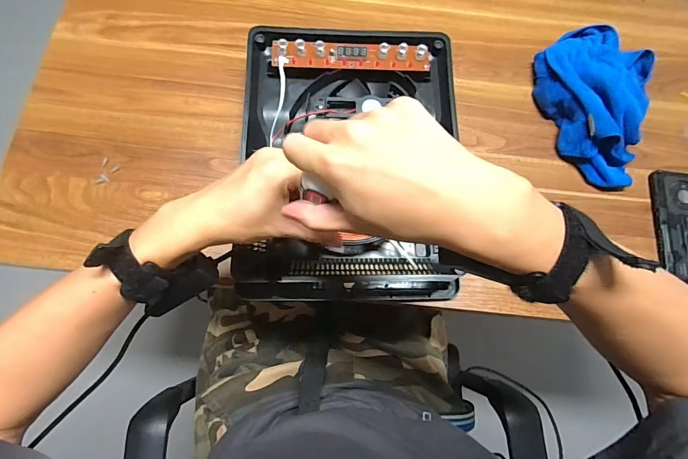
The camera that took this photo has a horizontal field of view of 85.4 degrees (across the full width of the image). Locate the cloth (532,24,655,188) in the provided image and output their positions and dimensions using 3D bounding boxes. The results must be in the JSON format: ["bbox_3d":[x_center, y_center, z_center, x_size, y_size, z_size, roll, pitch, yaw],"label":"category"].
[{"bbox_3d":[0.358,-0.195,0.540,0.163,0.057,0.250,19,74,3],"label":"cloth"}]

